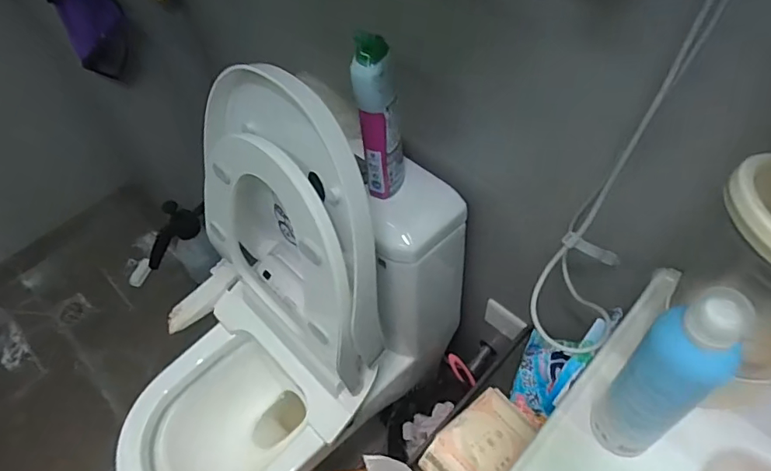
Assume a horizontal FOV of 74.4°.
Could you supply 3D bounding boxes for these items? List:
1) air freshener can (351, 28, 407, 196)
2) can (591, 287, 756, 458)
[{"bbox_3d":[-0.006,-0.153,0.704,0.055,0.245,0.061,3,54,8],"label":"air freshener can"},{"bbox_3d":[0.227,0.123,0.416,0.062,0.241,0.059,-29,56,-16],"label":"can"}]

